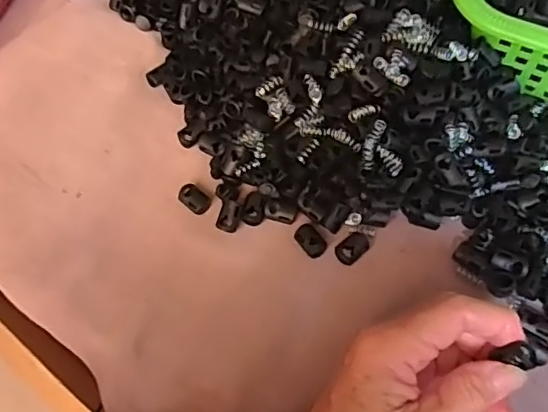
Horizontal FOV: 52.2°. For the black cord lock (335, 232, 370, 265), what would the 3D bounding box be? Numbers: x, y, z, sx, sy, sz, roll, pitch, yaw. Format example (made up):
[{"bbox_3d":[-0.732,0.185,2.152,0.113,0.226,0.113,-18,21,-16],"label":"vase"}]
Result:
[{"bbox_3d":[0.047,0.025,0.336,0.021,0.007,0.015,-39,69,-14],"label":"black cord lock"}]

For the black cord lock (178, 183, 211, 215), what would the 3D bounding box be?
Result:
[{"bbox_3d":[-0.050,-0.005,0.356,0.021,0.007,0.015,35,71,17],"label":"black cord lock"}]

